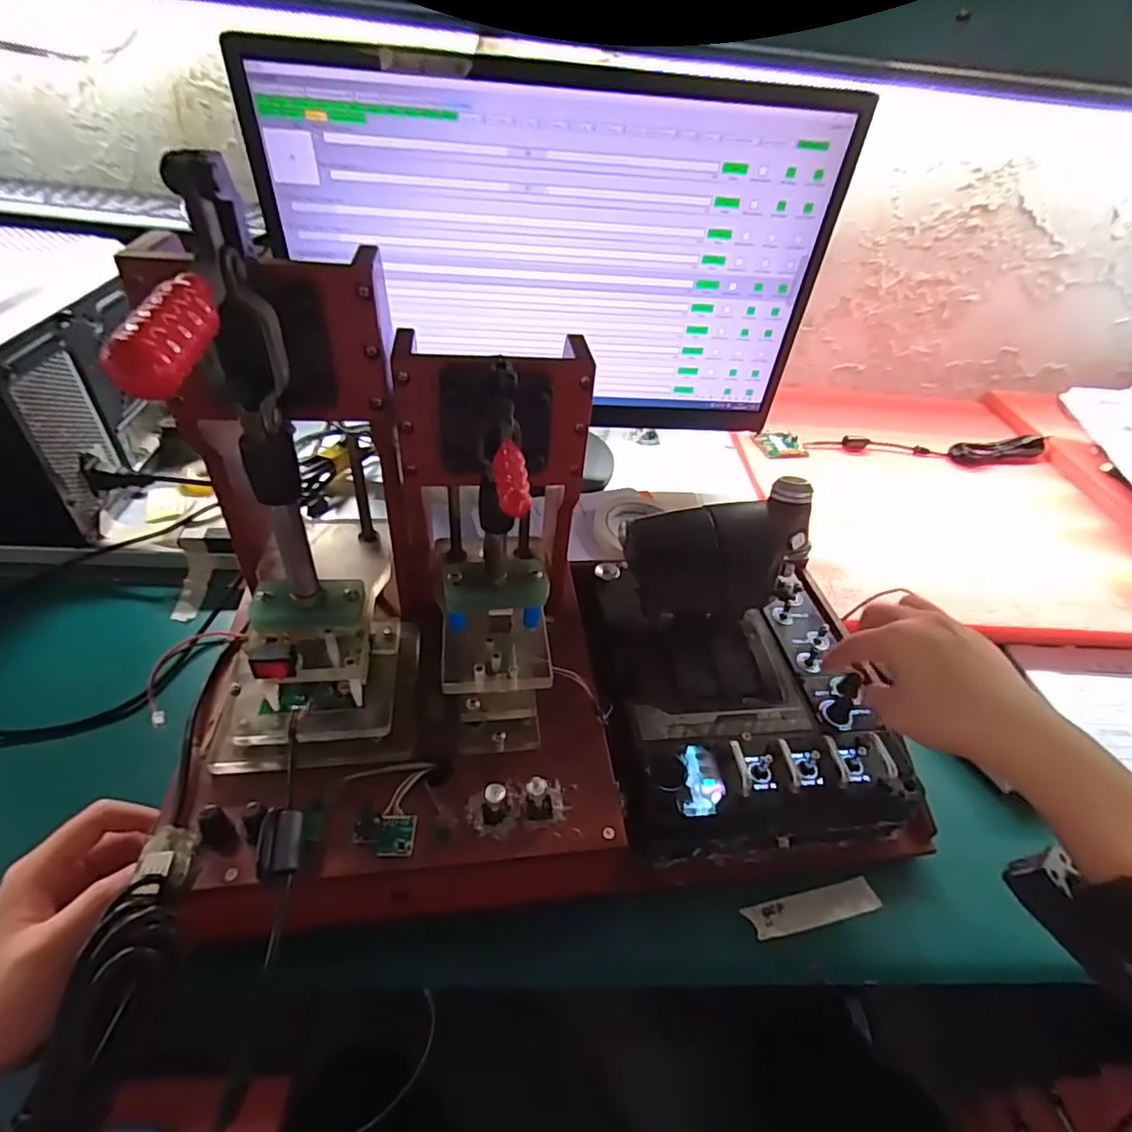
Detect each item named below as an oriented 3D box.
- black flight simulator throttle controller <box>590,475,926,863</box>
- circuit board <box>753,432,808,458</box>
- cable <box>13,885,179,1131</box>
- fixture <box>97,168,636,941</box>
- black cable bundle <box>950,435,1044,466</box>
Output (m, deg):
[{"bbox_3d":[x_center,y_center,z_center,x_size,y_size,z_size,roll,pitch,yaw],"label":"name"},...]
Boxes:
[{"bbox_3d":[0.129,0.068,0.425,0.204,0.129,0.223,-1,42,-8],"label":"black flight simulator throttle controller"},{"bbox_3d":[0.283,-0.161,0.778,0.061,0.012,0.053,1,42,-6],"label":"circuit board"},{"bbox_3d":[-0.201,0.219,0.238,0.033,0.031,0.149,8,65,1],"label":"cable"},{"bbox_3d":[-0.086,-0.001,0.294,0.238,0.285,0.208,-1,42,-8],"label":"fixture"},{"bbox_3d":[0.586,-0.157,0.792,0.141,0.028,0.029,-4,43,-12],"label":"black cable bundle"}]

